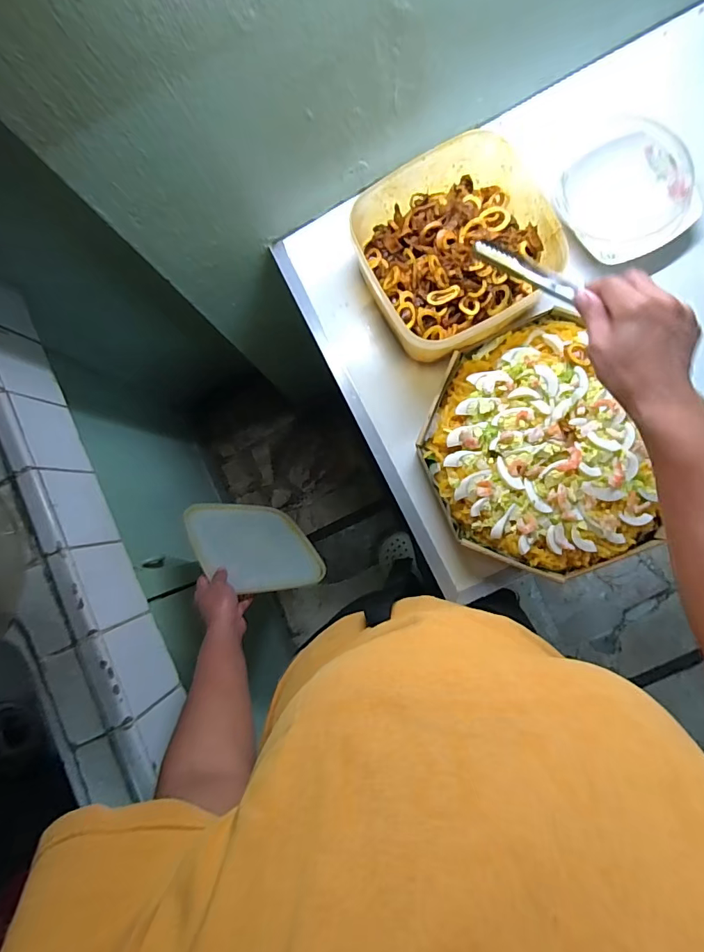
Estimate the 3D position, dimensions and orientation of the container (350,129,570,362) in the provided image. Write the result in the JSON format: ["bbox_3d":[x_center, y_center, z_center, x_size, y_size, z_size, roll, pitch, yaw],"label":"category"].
[{"bbox_3d":[0.124,-0.272,0.560,0.216,0.090,0.205,-25,84,4],"label":"container"}]

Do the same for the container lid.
[{"bbox_3d":[-0.160,0.116,0.761,0.018,0.211,0.164,-49,54,39],"label":"container lid"}]

